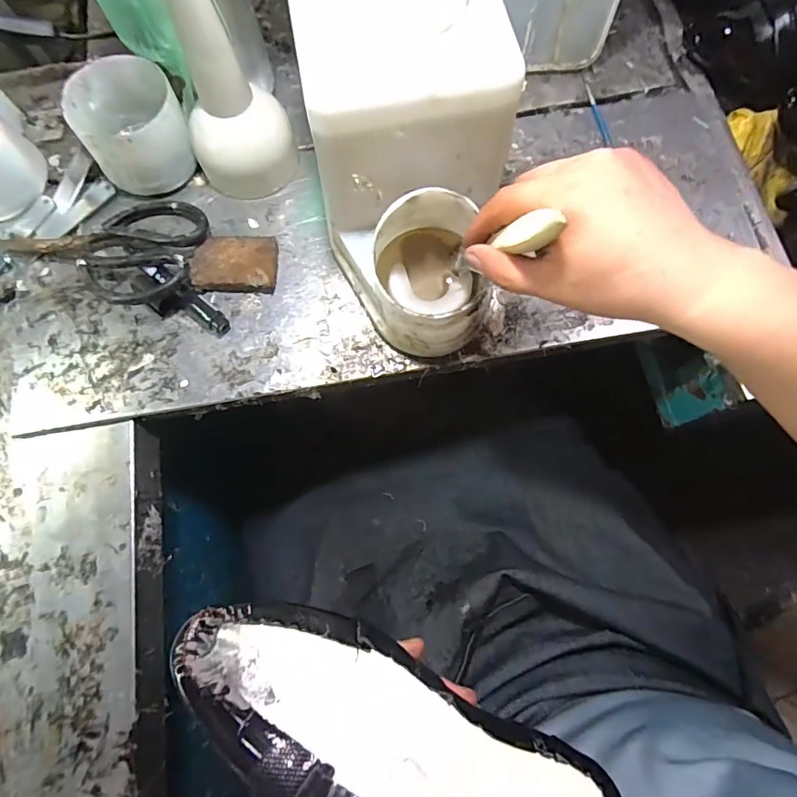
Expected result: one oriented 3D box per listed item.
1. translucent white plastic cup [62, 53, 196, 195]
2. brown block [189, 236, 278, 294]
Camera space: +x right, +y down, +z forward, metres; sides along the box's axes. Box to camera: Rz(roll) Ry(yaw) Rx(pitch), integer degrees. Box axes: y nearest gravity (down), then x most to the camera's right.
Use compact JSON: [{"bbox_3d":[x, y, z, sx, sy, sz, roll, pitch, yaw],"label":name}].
[{"bbox_3d":[-0.232,-0.240,0.410,0.084,0.067,0.092,0,75,1],"label":"translucent white plastic cup"},{"bbox_3d":[-0.141,-0.116,0.399,0.069,0.014,0.050,3,75,2],"label":"brown block"}]

